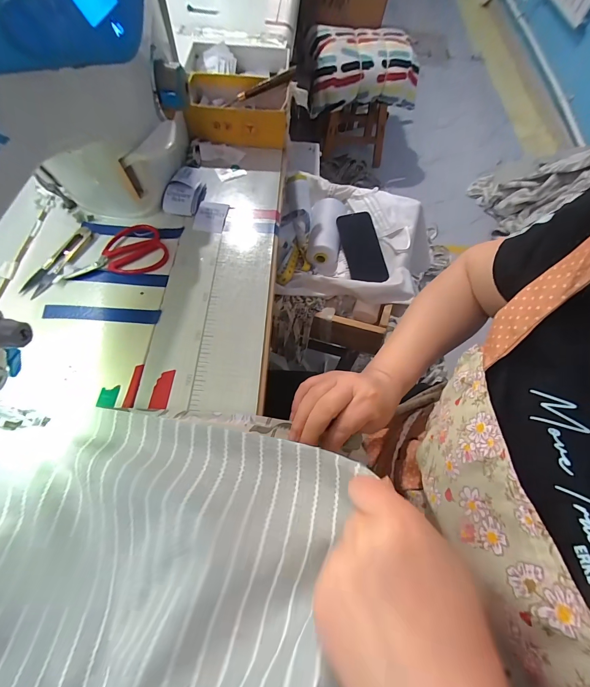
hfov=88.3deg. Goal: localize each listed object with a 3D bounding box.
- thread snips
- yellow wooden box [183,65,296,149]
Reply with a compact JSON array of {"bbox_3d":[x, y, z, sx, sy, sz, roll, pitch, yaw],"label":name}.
[{"bbox_3d":[-0.273,-0.097,0.355,0.024,0.005,0.104,23,65,8],"label":"thread snips"},{"bbox_3d":[-0.079,-0.346,0.450,0.150,0.058,0.095,1,64,-3],"label":"yellow wooden box"}]

